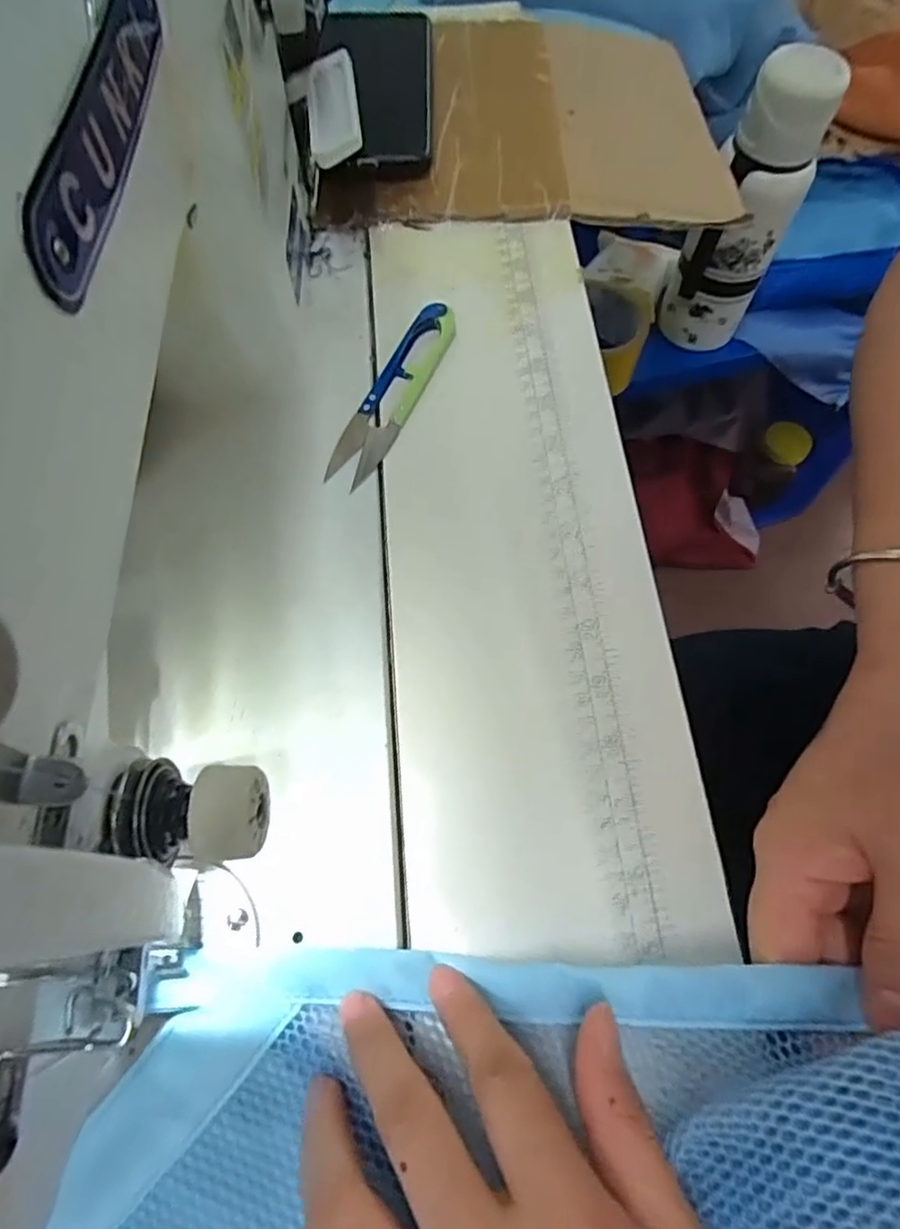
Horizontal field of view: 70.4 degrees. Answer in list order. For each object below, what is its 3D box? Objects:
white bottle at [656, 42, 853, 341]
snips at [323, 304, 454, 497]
[{"bbox_3d":[0.252,-0.339,0.545,0.075,0.215,0.073,24,70,12],"label":"white bottle"},{"bbox_3d":[-0.029,-0.116,0.329,0.026,0.012,0.113,21,69,11],"label":"snips"}]

